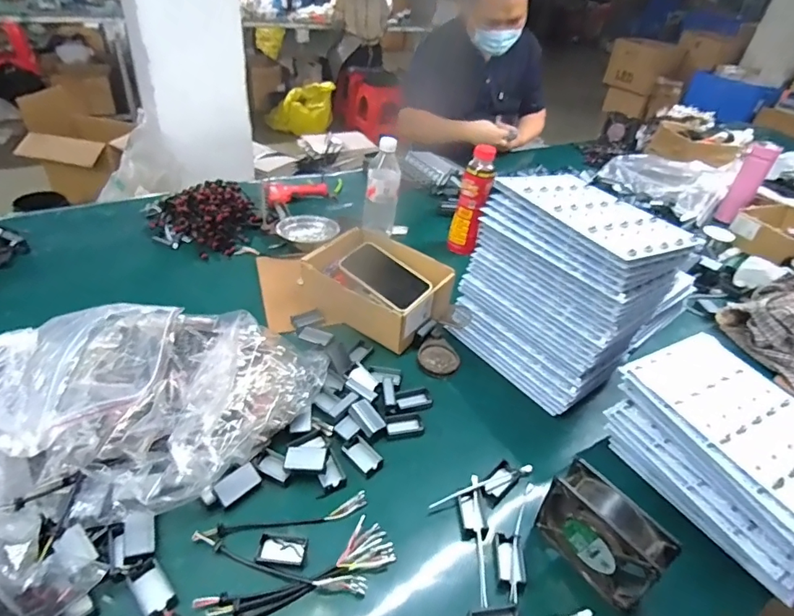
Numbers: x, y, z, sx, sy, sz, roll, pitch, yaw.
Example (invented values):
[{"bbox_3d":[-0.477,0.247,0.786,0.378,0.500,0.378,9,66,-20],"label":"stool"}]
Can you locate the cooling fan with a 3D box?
[{"bbox_3d":[0.213,0.241,0.497,0.040,0.118,0.124,-23,47,-32],"label":"cooling fan"}]

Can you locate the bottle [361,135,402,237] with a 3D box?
[{"bbox_3d":[-0.032,-0.250,0.973,0.068,0.179,0.055,0,39,-9],"label":"bottle"}]

